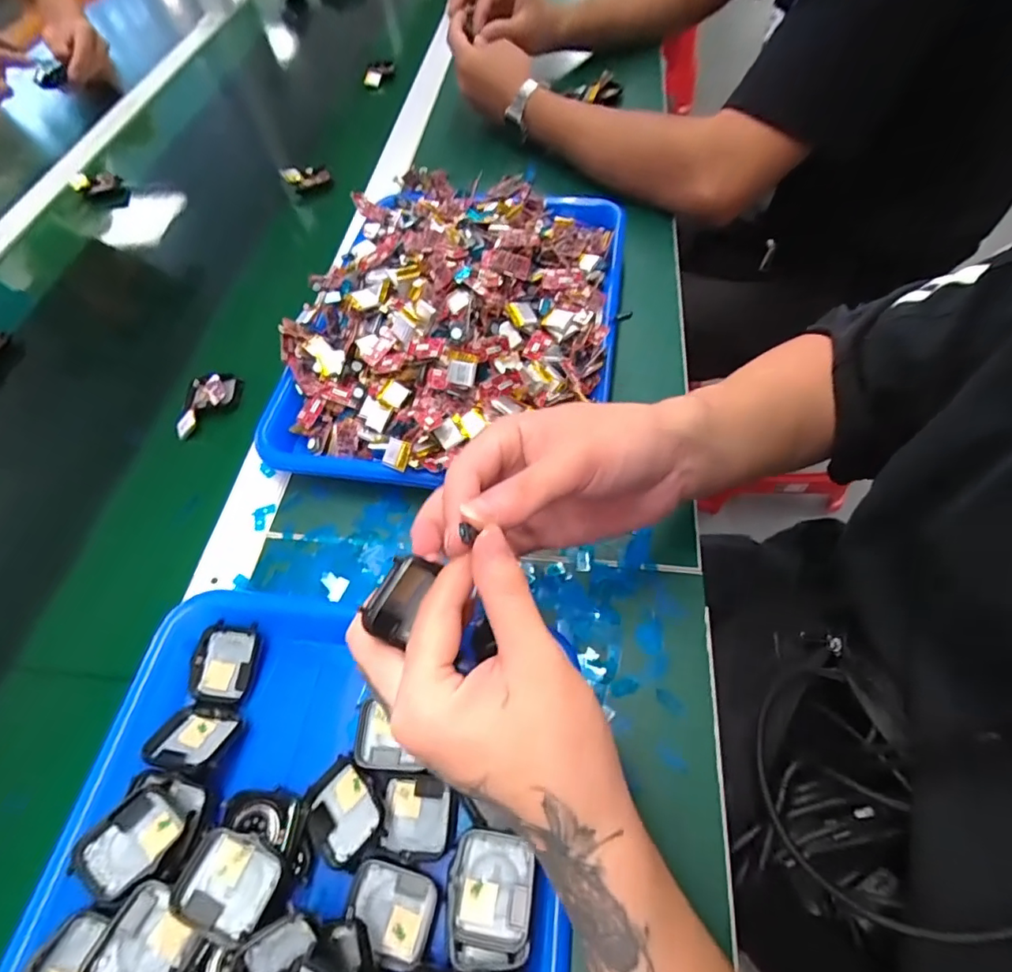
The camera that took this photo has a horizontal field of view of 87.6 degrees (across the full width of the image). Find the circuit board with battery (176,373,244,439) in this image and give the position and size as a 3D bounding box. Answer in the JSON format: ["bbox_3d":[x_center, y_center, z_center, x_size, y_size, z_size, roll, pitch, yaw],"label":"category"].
[{"bbox_3d":[-0.249,-0.070,0.443,0.045,0.011,0.061,-1,59,4],"label":"circuit board with battery"}]

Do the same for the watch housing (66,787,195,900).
[{"bbox_3d":[-0.184,0.174,0.259,0.036,0.008,0.042,29,47,14],"label":"watch housing"}]

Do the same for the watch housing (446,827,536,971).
[{"bbox_3d":[-0.007,0.193,0.248,0.038,0.022,0.051,3,60,6],"label":"watch housing"}]

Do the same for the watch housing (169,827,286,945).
[{"bbox_3d":[-0.129,0.187,0.249,0.045,0.016,0.037,11,61,11],"label":"watch housing"}]

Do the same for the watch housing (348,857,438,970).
[{"bbox_3d":[-0.055,0.205,0.254,0.040,0.010,0.038,7,60,9],"label":"watch housing"}]

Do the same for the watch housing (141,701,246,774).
[{"bbox_3d":[-0.172,0.140,0.292,0.043,0.011,0.038,10,27,10],"label":"watch housing"}]

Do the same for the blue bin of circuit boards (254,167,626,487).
[{"bbox_3d":[-0.038,-0.151,0.433,0.252,0.085,0.333,7,60,9],"label":"blue bin of circuit boards"}]

